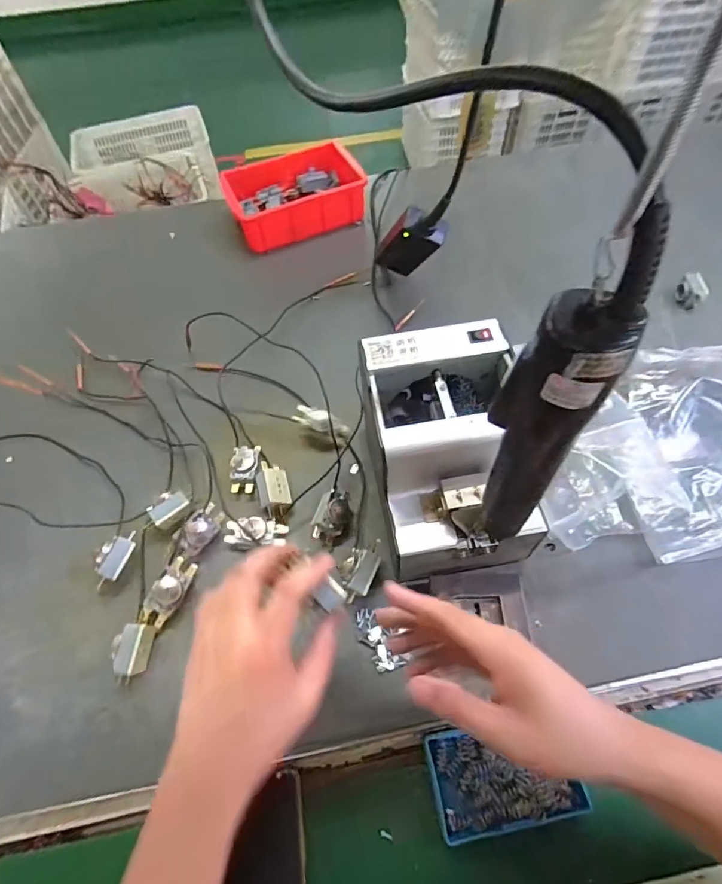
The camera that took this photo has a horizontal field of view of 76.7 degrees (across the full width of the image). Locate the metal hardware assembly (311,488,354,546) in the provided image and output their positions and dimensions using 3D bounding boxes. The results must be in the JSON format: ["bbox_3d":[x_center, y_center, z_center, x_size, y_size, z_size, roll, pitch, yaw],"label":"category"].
[{"bbox_3d":[-0.027,0.075,0.456,0.036,0.025,0.049,5,60,6],"label":"metal hardware assembly"}]

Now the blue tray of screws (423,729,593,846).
[{"bbox_3d":[0.113,0.267,0.368,0.111,0.018,0.070,-12,60,-4],"label":"blue tray of screws"}]

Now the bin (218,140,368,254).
[{"bbox_3d":[-0.104,-0.387,0.716,0.203,0.062,0.145,-17,60,-7],"label":"bin"}]

